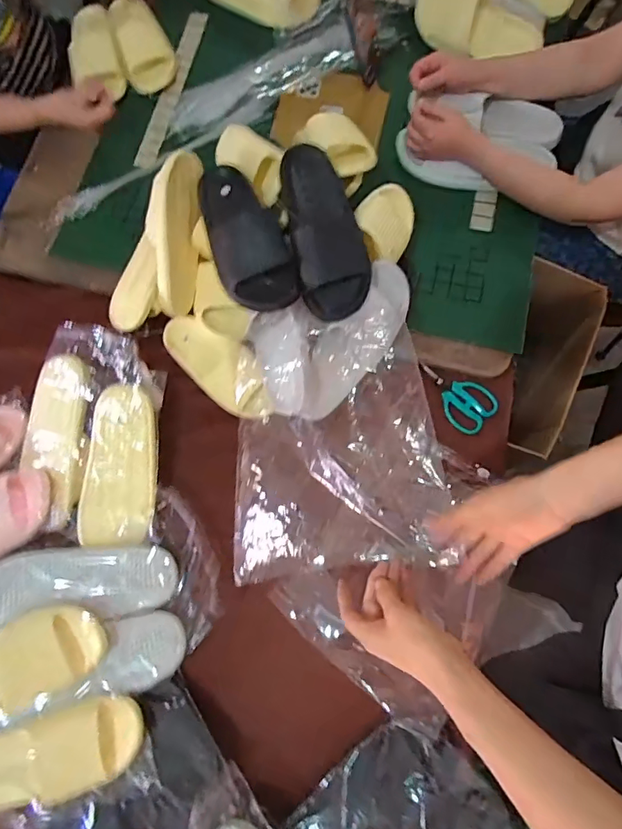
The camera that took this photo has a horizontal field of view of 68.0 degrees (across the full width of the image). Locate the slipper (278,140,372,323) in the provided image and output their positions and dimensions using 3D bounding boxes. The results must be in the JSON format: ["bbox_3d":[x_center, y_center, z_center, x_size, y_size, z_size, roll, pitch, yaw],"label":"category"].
[{"bbox_3d":[0.020,-0.281,0.673,0.109,0.073,0.267,-12,78,-1],"label":"slipper"}]

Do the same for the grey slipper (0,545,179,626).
[{"bbox_3d":[-0.332,0.247,0.675,0.260,0.049,0.096,-2,78,-16],"label":"grey slipper"}]

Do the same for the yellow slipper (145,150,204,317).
[{"bbox_3d":[-0.220,-0.283,0.736,0.081,0.065,0.247,8,109,3],"label":"yellow slipper"}]

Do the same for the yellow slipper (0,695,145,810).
[{"bbox_3d":[-0.346,0.445,0.585,0.252,0.049,0.102,-19,78,-3],"label":"yellow slipper"}]

